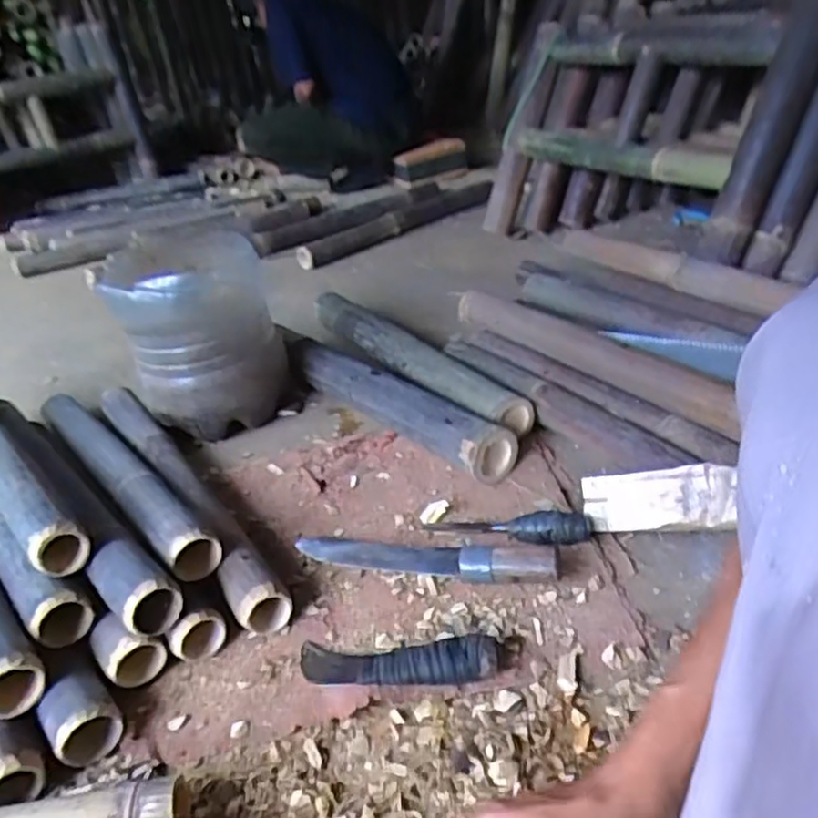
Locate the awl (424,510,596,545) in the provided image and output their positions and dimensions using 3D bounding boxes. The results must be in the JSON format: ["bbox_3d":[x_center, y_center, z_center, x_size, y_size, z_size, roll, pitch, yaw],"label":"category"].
[{"bbox_3d":[0.116,0.137,0.816,0.200,0.042,0.034,2,33,16],"label":"awl"}]

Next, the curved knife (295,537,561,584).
[{"bbox_3d":[0.011,0.165,0.799,0.330,0.049,0.047,4,34,19],"label":"curved knife"}]

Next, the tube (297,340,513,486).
[{"bbox_3d":[-0.039,-0.017,1.085,0.078,0.077,0.505,-29,37,-30],"label":"tube"}]

